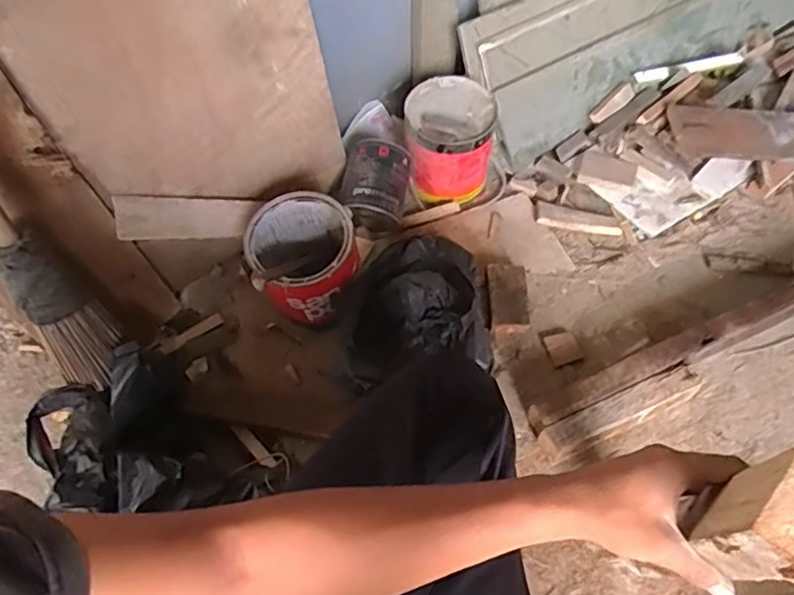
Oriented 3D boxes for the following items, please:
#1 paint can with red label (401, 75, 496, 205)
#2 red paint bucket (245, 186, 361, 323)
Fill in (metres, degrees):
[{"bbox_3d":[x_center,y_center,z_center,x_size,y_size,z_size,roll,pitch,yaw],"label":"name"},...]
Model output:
[{"bbox_3d":[0.092,-0.272,1.022,0.149,0.153,0.151,8,55,8],"label":"paint can with red label"},{"bbox_3d":[-0.135,-0.044,0.871,0.147,0.171,0.152,-1,54,2],"label":"red paint bucket"}]

